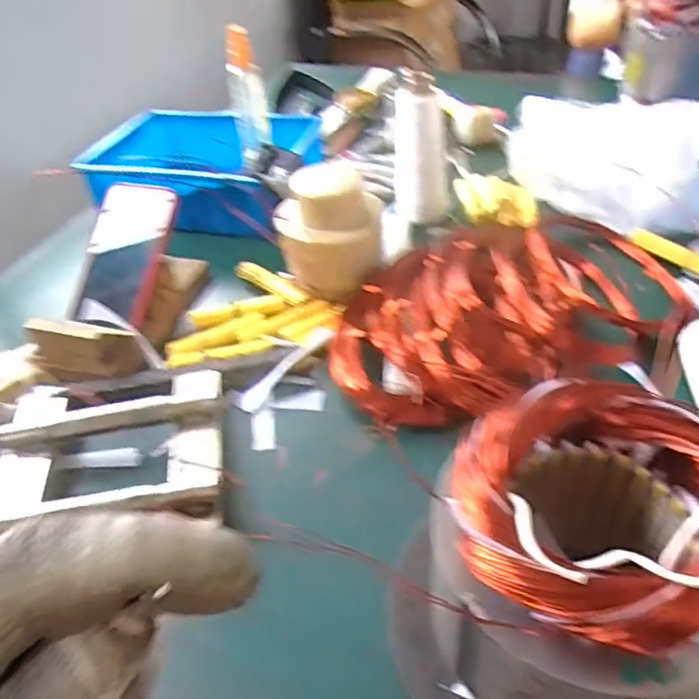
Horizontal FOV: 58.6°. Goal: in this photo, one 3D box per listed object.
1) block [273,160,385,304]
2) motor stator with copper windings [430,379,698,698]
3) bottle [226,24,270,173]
[{"bbox_3d":[-0.017,-0.123,0.656,0.113,0.110,0.095,-8,41,-1],"label":"block"},{"bbox_3d":[0.118,0.107,0.314,0.127,0.136,0.124,13,45,21],"label":"motor stator with copper windings"},{"bbox_3d":[-0.126,-0.313,0.778,0.041,0.157,0.037,-11,42,-5],"label":"bottle"}]

